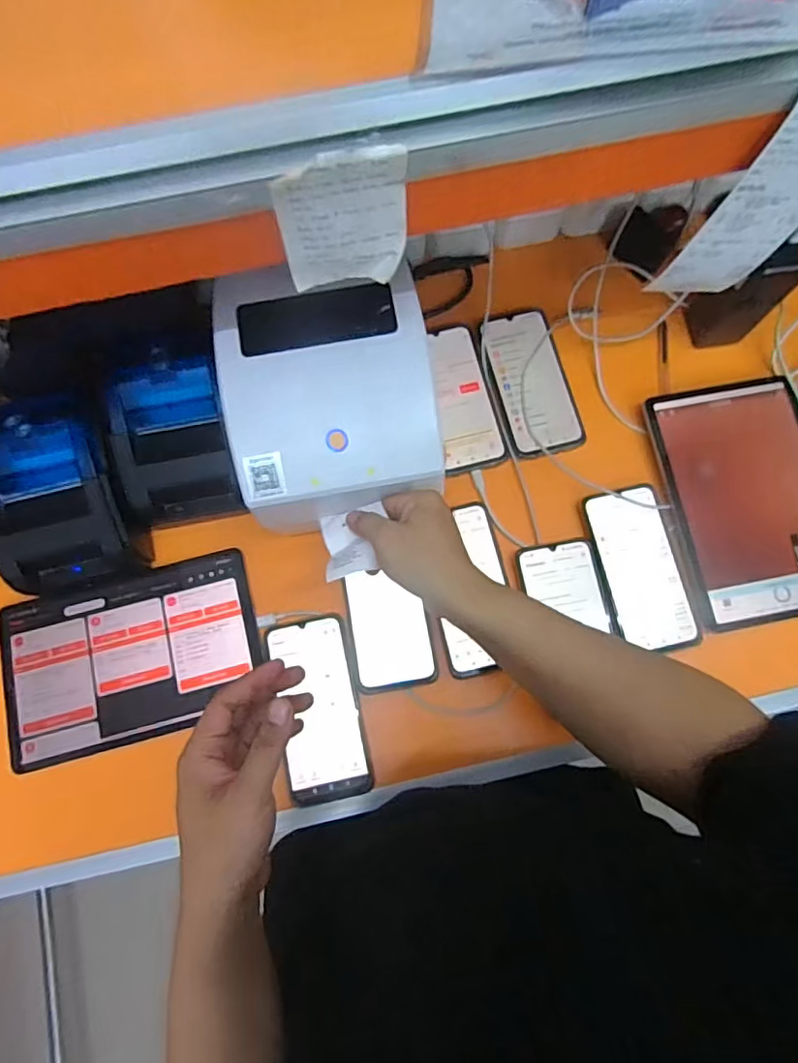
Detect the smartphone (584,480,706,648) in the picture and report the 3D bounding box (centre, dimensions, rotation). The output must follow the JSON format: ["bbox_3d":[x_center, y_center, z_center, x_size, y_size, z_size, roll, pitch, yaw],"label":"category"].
[{"bbox_3d":[0.251,0.038,0.577,0.081,0.012,0.169,-13,79,-2],"label":"smartphone"}]

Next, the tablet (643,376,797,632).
[{"bbox_3d":[0.372,-0.037,0.583,0.168,0.015,0.250,-10,79,-1],"label":"tablet"}]

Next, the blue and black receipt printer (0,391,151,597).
[{"bbox_3d":[-0.341,-0.032,0.549,0.130,0.098,0.165,-10,79,-1],"label":"blue and black receipt printer"}]

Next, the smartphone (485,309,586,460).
[{"bbox_3d":[0.149,-0.168,0.625,0.084,0.005,0.169,-16,79,-2],"label":"smartphone"}]

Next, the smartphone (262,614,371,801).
[{"bbox_3d":[-0.079,0.172,0.549,0.079,0.009,0.171,-12,79,-2],"label":"smartphone"}]

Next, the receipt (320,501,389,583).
[{"bbox_3d":[-0.038,0.009,0.484,0.055,0.038,0.062,-11,79,-2],"label":"receipt"}]

